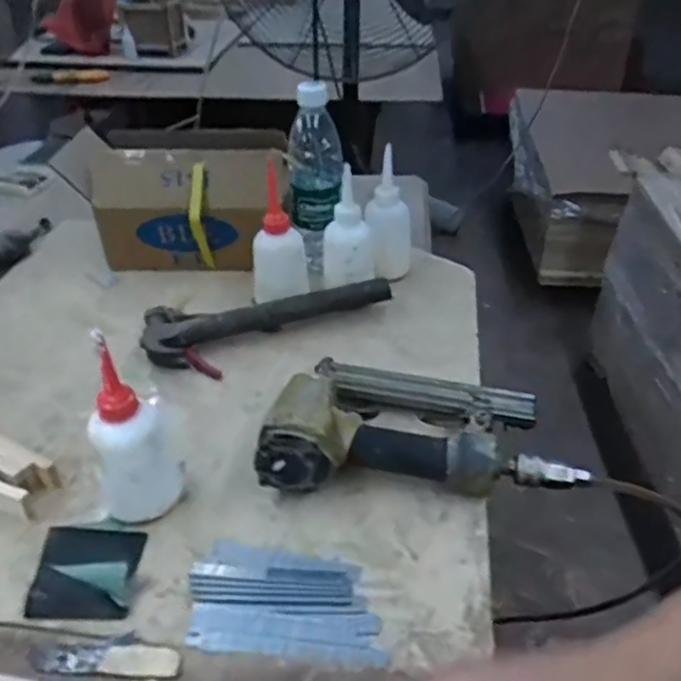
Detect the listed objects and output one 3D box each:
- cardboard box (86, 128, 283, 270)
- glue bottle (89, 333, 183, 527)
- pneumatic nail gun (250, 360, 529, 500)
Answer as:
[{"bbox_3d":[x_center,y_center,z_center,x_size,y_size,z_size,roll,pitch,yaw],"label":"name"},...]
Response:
[{"bbox_3d":[-0.204,-0.181,0.831,0.240,0.158,0.117,5,36,5],"label":"cardboard box"},{"bbox_3d":[-0.160,0.066,0.499,0.059,0.161,0.055,-13,38,-19],"label":"glue bottle"},{"bbox_3d":[0.056,0.074,0.569,0.215,0.065,0.158,8,36,9],"label":"pneumatic nail gun"}]

